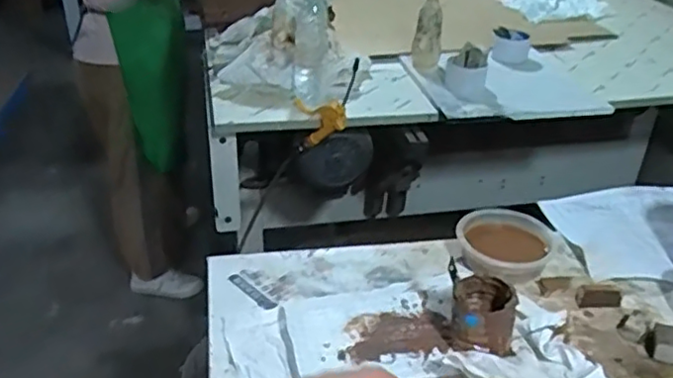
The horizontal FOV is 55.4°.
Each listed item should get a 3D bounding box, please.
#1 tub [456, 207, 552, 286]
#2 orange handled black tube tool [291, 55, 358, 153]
[{"bbox_3d":[0.225,0.071,0.860,0.121,0.037,0.117,1,32,-1],"label":"tub"},{"bbox_3d":[-0.021,-0.155,1.193,0.105,0.234,0.053,41,41,-3],"label":"orange handled black tube tool"}]

